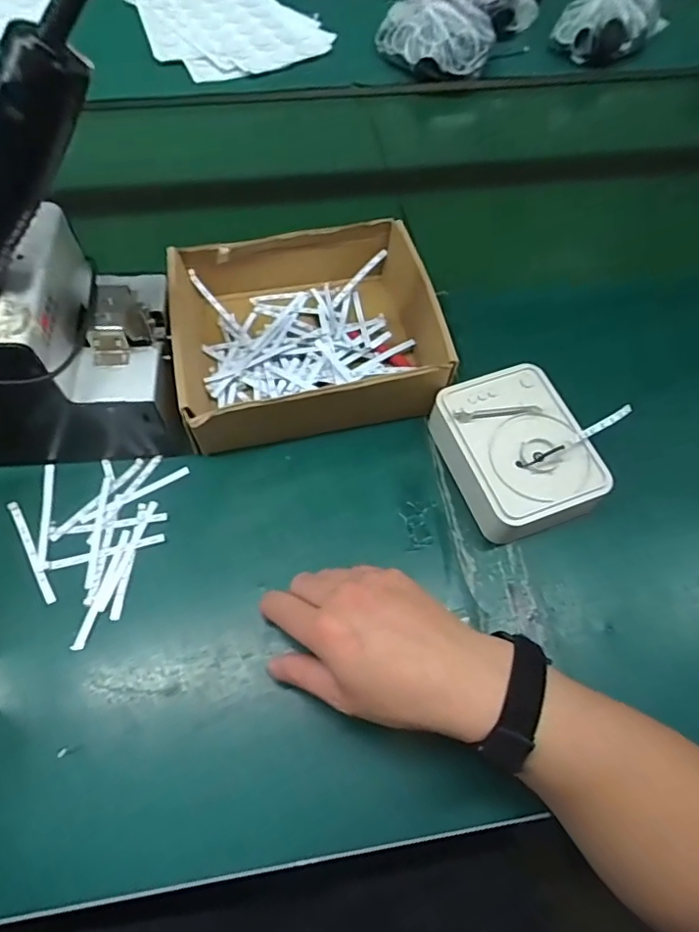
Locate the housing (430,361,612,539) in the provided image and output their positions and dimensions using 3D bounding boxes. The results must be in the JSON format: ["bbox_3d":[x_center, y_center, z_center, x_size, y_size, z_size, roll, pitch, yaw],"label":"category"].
[{"bbox_3d":[0.131,-0.010,0.436,0.095,0.054,0.132,-18,62,-11],"label":"housing"}]

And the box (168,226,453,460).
[{"bbox_3d":[-0.039,-0.120,0.473,0.207,0.074,0.181,-11,61,-7],"label":"box"}]

